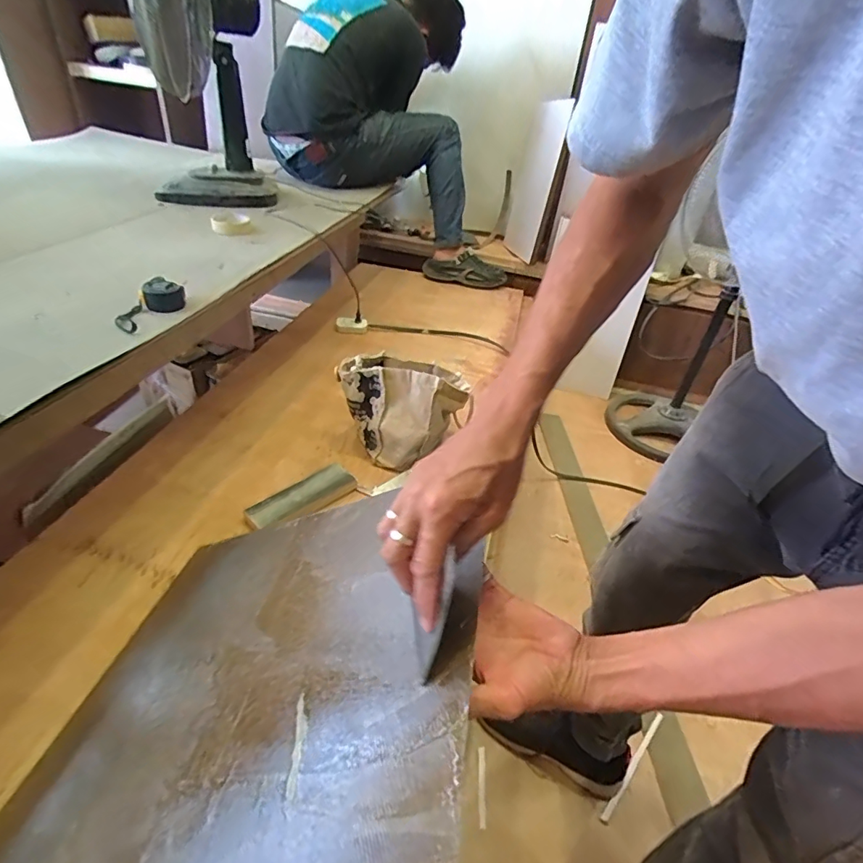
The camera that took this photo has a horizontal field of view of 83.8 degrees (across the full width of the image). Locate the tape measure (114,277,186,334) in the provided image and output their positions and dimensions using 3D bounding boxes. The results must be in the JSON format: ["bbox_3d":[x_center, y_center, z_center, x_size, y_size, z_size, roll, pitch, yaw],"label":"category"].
[{"bbox_3d":[-0.416,-0.190,0.711,0.056,0.037,0.133,11,36,5],"label":"tape measure"}]

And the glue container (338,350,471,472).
[{"bbox_3d":[-0.049,-0.058,0.917,0.212,0.160,0.180,-20,44,-32],"label":"glue container"}]

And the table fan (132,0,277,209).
[{"bbox_3d":[-0.567,-0.932,1.197,0.277,0.582,0.548,-7,38,-19],"label":"table fan"}]

